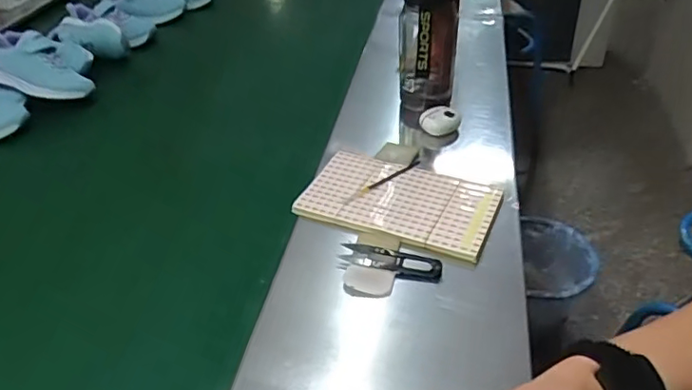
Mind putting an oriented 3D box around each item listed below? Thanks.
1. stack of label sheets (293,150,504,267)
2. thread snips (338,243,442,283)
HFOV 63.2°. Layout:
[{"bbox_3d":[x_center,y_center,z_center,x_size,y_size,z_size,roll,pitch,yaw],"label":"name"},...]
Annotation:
[{"bbox_3d":[0.062,0.003,0.638,0.208,0.010,0.134,13,40,20],"label":"stack of label sheets"},{"bbox_3d":[0.045,0.065,0.559,0.099,0.011,0.025,10,39,16],"label":"thread snips"}]

